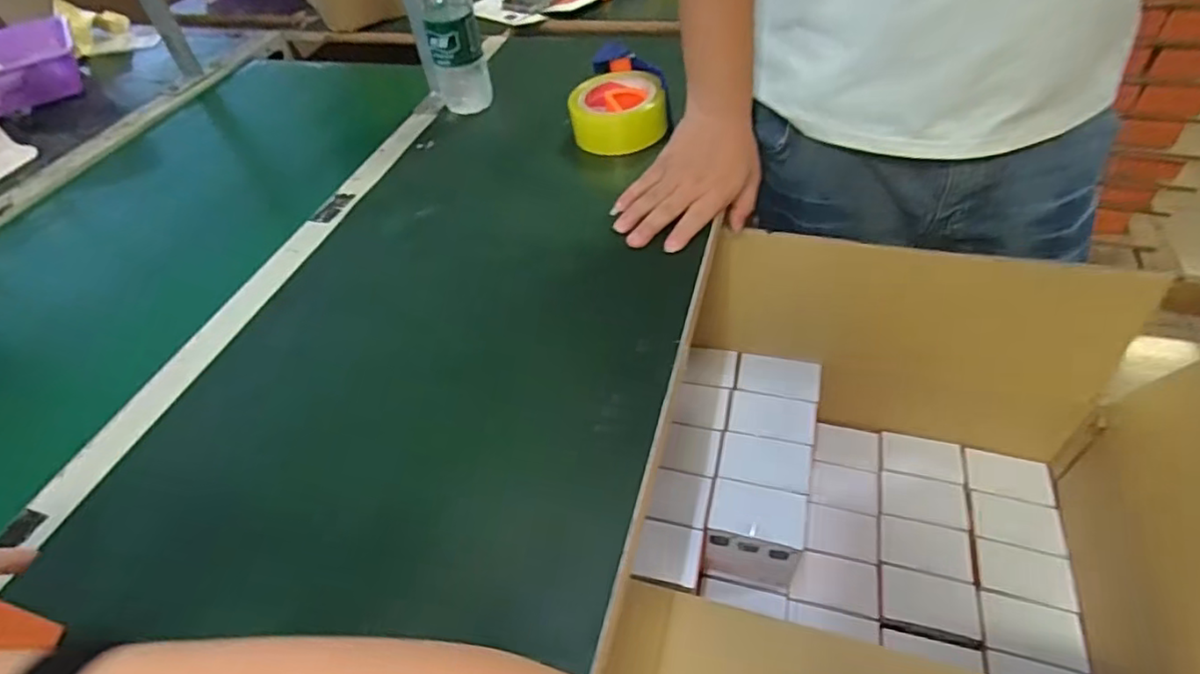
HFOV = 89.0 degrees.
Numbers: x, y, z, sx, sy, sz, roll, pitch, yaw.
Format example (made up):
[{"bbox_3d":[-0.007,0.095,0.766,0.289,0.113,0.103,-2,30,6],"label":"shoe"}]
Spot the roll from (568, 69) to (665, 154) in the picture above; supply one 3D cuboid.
[{"bbox_3d":[0.021,-0.267,0.725,0.108,0.059,0.108,-3,48,3],"label":"roll"}]

